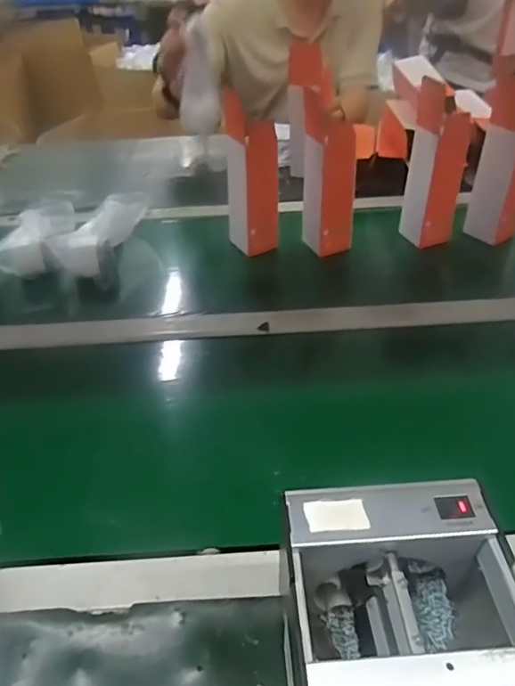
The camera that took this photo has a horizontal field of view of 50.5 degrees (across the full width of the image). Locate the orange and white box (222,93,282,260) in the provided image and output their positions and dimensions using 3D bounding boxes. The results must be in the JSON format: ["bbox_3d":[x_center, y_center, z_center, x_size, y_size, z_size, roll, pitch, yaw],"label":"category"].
[{"bbox_3d":[-0.006,-0.245,0.814,0.062,0.211,0.076,-25,46,-24],"label":"orange and white box"}]

